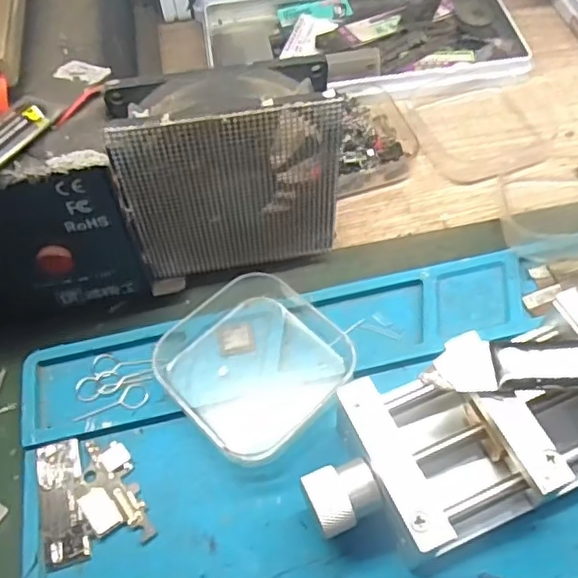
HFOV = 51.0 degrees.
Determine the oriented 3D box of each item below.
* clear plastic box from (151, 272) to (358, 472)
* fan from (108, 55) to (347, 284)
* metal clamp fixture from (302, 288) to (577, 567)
[{"bbox_3d":[-0.013,0.027,0.236,0.064,0.017,0.066,-39,62,-20],"label":"clear plastic box"},{"bbox_3d":[-0.021,-0.042,0.240,0.079,0.088,0.027,-12,56,-4],"label":"fan"},{"bbox_3d":[0.071,0.048,0.209,0.135,0.031,0.054,-21,57,-10],"label":"metal clamp fixture"}]

